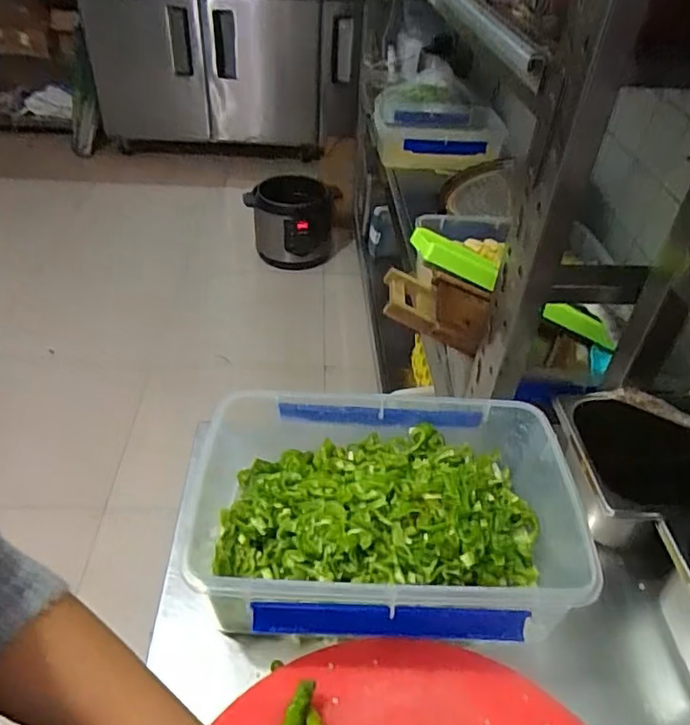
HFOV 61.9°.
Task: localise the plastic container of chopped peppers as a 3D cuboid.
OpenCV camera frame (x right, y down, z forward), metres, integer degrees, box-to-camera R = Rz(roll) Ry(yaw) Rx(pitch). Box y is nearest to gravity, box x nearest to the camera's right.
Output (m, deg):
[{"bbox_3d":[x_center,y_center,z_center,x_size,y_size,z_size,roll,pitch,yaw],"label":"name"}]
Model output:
[{"bbox_3d":[0.042,0.151,0.597,0.400,0.108,0.261,3,42,-2],"label":"plastic container of chopped peppers"}]

